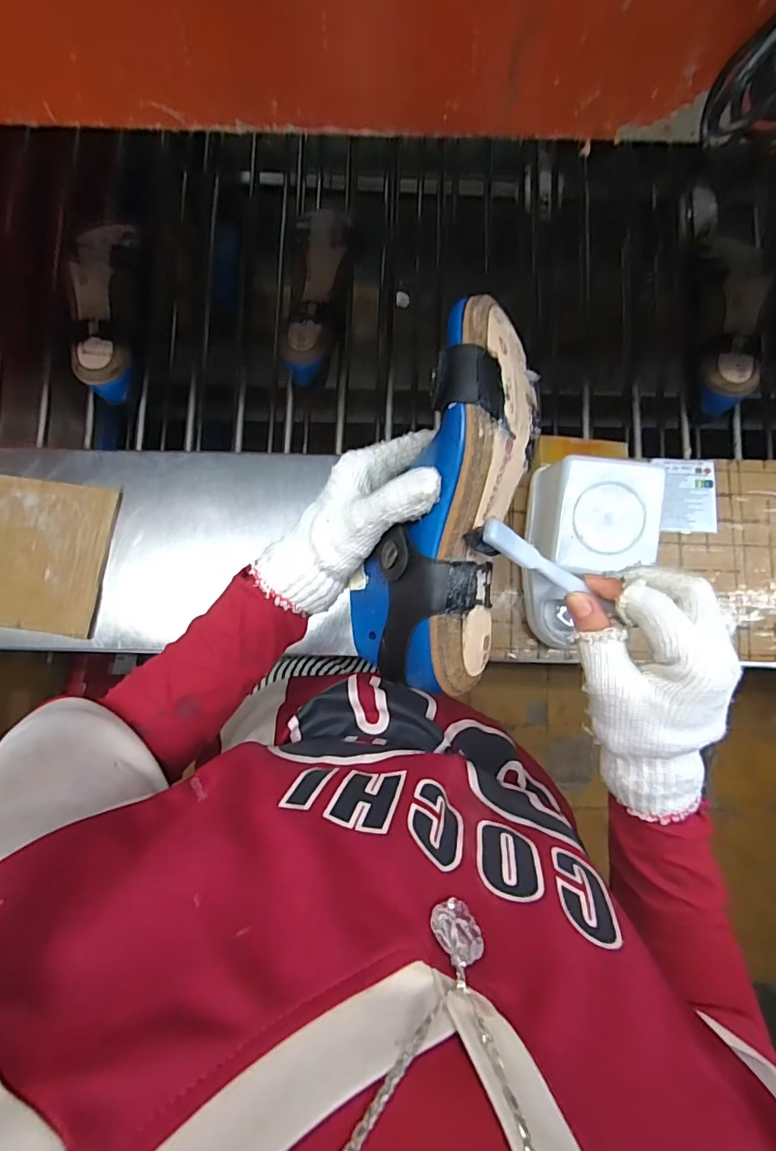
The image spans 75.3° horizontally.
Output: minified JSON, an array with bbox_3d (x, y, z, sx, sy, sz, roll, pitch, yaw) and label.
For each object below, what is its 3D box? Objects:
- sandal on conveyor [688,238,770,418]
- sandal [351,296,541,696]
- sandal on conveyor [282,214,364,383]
[{"bbox_3d":[0.417,-0.309,0.627,0.070,0.077,0.225,2,82,2],"label":"sandal on conveyor"},{"bbox_3d":[0.037,-0.042,0.298,0.082,0.067,0.224,15,98,3],"label":"sandal"},{"bbox_3d":[-0.080,-0.344,0.633,0.082,0.069,0.227,3,83,2],"label":"sandal on conveyor"}]

